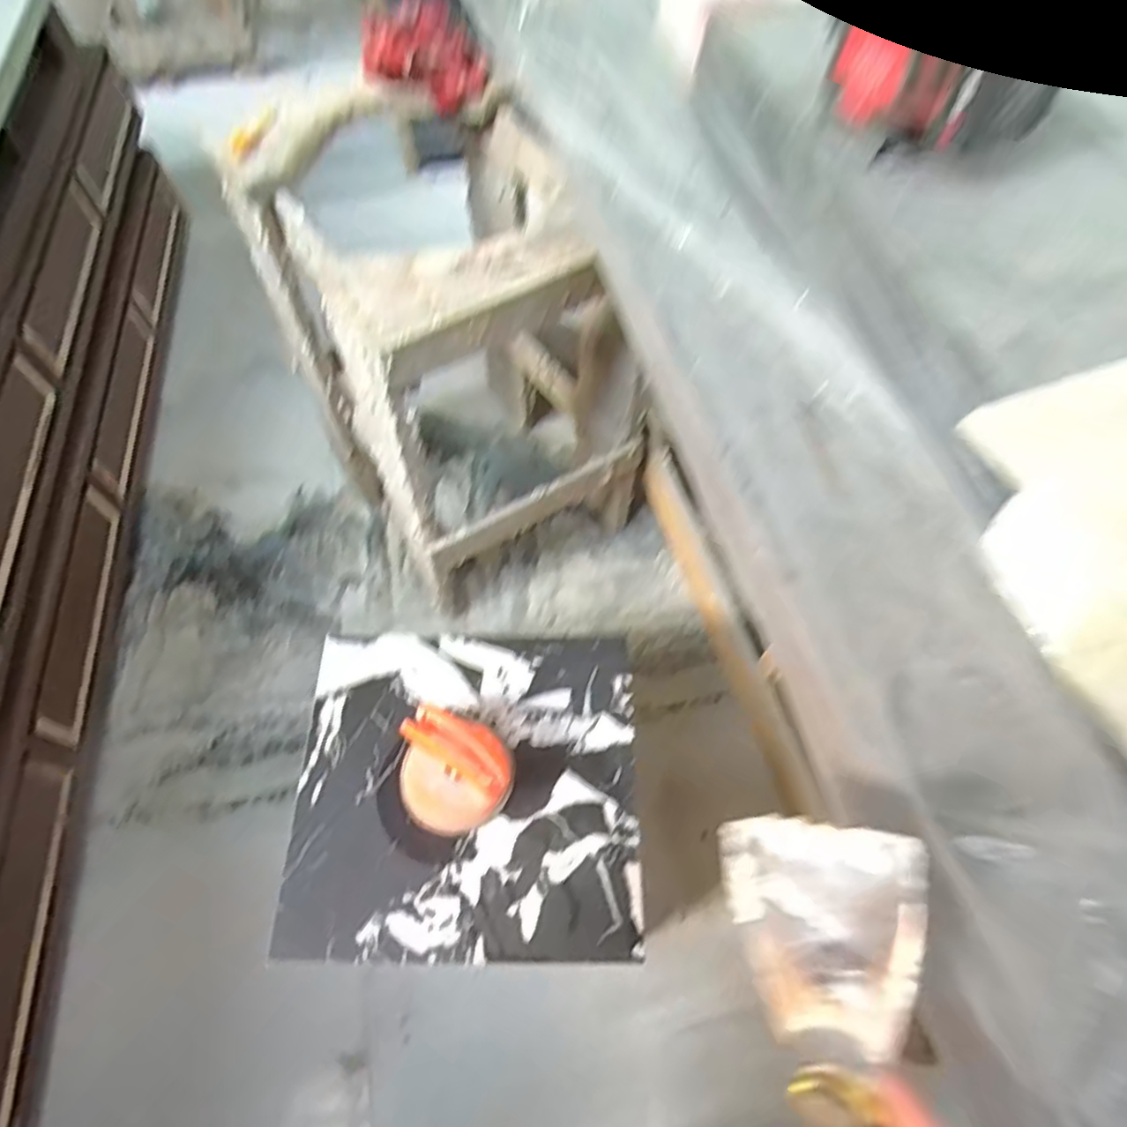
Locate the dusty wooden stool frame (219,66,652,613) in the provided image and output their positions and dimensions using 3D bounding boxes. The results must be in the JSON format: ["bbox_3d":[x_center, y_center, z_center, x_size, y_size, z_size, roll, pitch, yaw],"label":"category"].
[{"bbox_3d":[-0.157,-0.301,1.139,0.424,0.756,0.443,-29,65,-16],"label":"dusty wooden stool frame"}]

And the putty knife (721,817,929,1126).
[{"bbox_3d":[0.109,0.190,0.248,0.076,0.025,0.180,-21,67,38],"label":"putty knife"}]

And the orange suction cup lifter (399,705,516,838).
[{"bbox_3d":[-0.113,0.210,0.686,0.115,0.066,0.112,-1,61,1],"label":"orange suction cup lifter"}]

